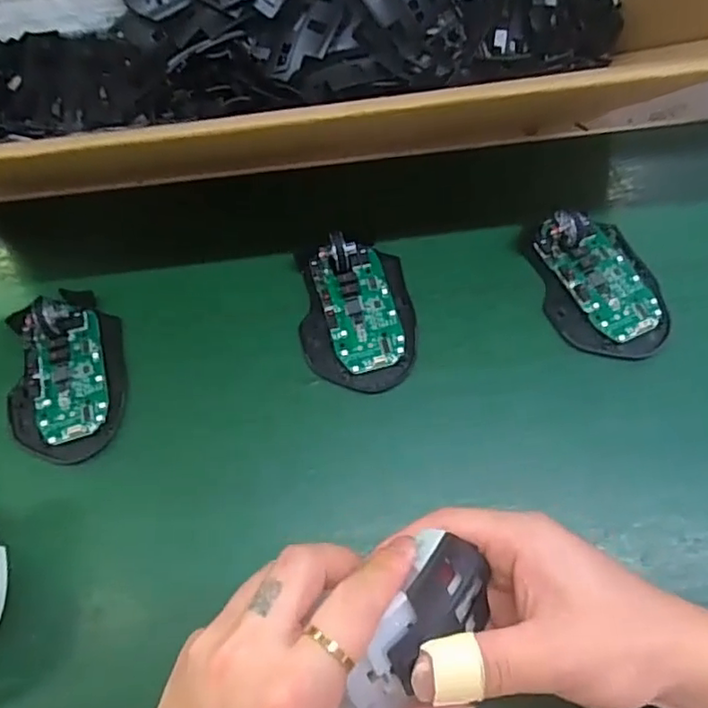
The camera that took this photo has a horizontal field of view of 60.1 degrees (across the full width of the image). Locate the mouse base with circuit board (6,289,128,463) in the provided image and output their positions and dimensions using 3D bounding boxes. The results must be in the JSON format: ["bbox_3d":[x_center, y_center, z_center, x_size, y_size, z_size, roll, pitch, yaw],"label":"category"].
[{"bbox_3d":[-0.188,0.010,0.395,0.072,0.030,0.112,-4,66,2],"label":"mouse base with circuit board"}]

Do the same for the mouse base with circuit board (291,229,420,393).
[{"bbox_3d":[0.001,-0.028,0.398,0.074,0.030,0.097,-2,66,2],"label":"mouse base with circuit board"}]

